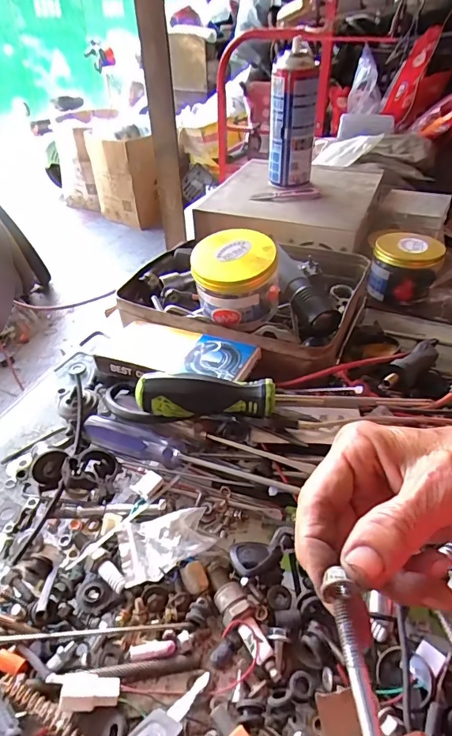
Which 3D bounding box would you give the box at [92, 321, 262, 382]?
[{"bbox_3d":[-0.046,-0.007,0.414,0.145,0.035,0.079,17,44,20],"label":"box"}]

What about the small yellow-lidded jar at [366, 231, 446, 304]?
[{"bbox_3d":[0.226,-0.126,0.561,0.081,0.064,0.071,15,44,18],"label":"small yellow-lidded jar"}]

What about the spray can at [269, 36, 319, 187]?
[{"bbox_3d":[0.096,-0.352,0.638,0.066,0.166,0.054,3,41,4],"label":"spray can"}]

